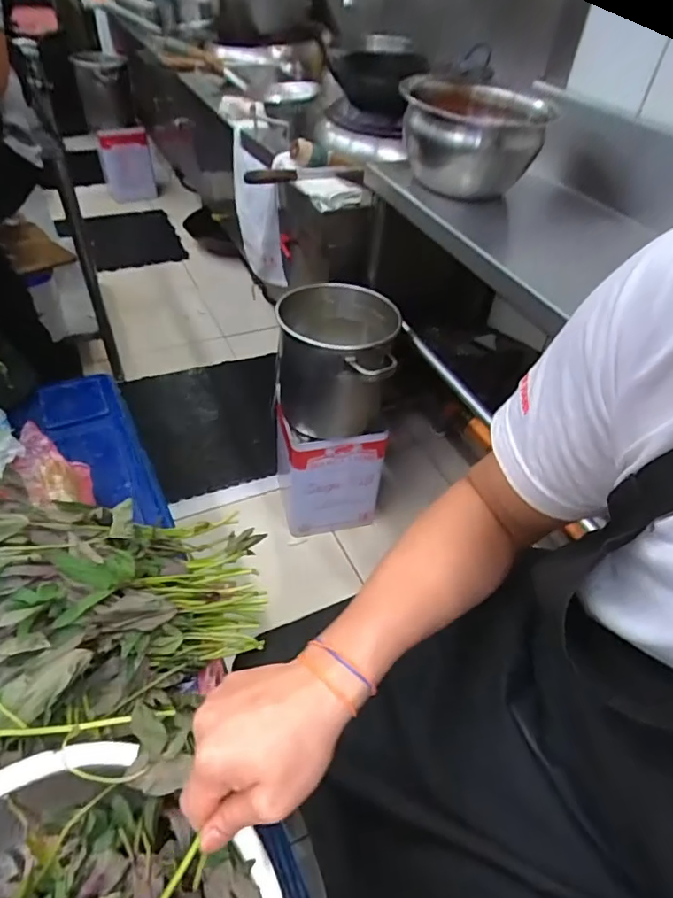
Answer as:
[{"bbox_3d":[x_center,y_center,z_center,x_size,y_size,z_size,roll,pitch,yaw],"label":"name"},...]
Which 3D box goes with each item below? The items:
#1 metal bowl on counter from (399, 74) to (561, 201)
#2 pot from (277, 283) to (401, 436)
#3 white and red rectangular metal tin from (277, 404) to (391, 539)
[{"bbox_3d":[0.262,-0.612,1.035,0.262,0.144,0.261,3,45,-3],"label":"metal bowl on counter"},{"bbox_3d":[-0.004,-0.193,1.203,0.255,0.267,0.254,3,45,-3],"label":"pot"},{"bbox_3d":[-0.025,0.011,1.426,0.248,0.353,0.266,-5,46,-11],"label":"white and red rectangular metal tin"}]

